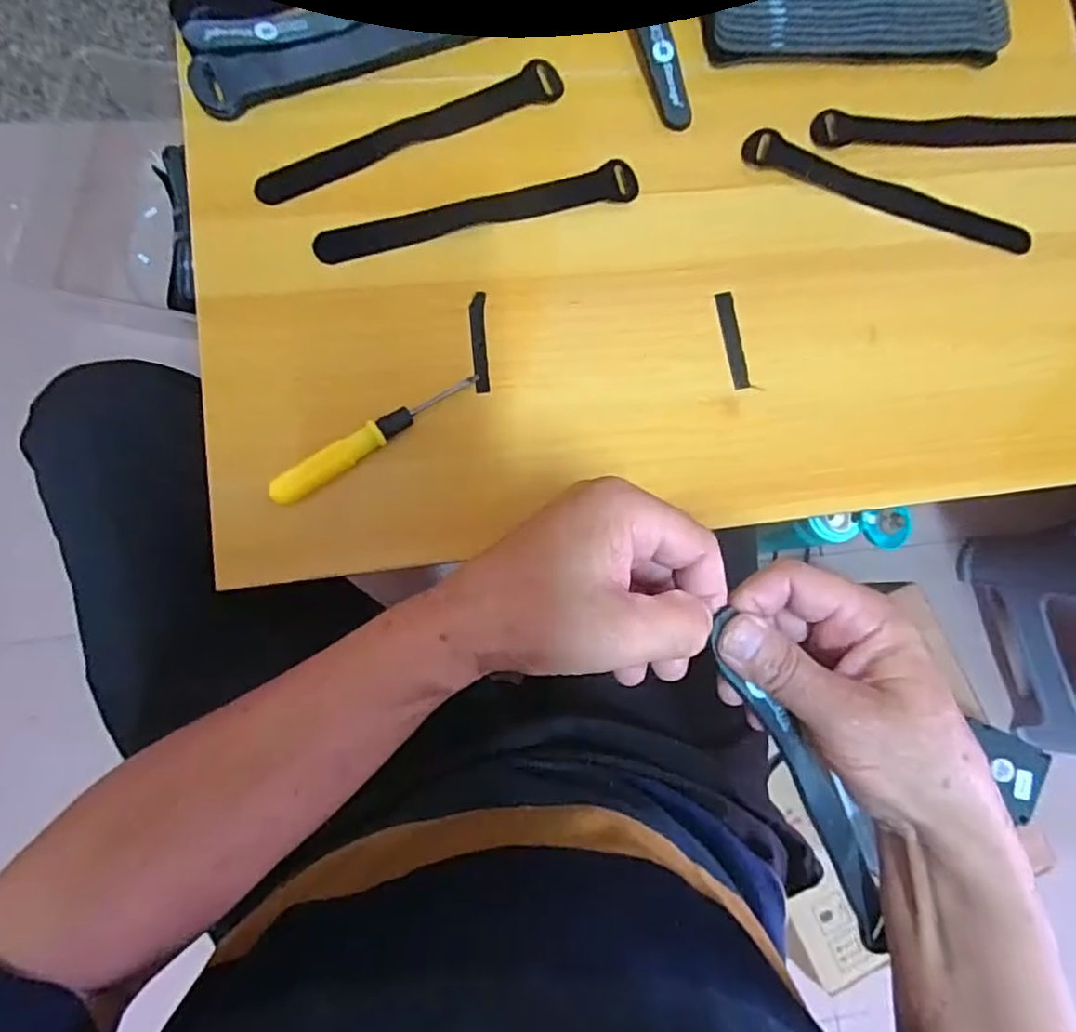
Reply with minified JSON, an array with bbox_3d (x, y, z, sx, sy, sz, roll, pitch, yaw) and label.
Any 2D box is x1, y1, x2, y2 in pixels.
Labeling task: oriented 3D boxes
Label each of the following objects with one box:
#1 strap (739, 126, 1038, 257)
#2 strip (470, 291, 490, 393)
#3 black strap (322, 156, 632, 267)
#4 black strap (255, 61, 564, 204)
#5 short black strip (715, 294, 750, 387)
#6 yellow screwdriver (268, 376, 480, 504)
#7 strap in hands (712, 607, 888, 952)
[{"bbox_3d":[0.226,-0.208,0.412,0.195,0.005,0.022,19,84,-4],"label":"strap"},{"bbox_3d":[-0.034,-0.103,0.376,0.010,0.004,0.061,-2,86,-6],"label":"strip"},{"bbox_3d":[-0.035,-0.184,0.387,0.197,0.006,0.023,-14,87,-6],"label":"black strap"},{"bbox_3d":[-0.076,-0.233,0.389,0.196,0.011,0.021,-25,89,-7],"label":"black strap"},{"bbox_3d":[0.121,-0.108,0.394,0.011,0.004,0.061,-9,87,-6],"label":"short black strip"},{"bbox_3d":[-0.089,-0.045,0.353,0.127,0.015,0.015,-34,90,-7],"label":"yellow screwdriver"},{"bbox_3d":[0.123,0.123,0.288,0.021,0.014,0.186,-32,103,-7],"label":"strap in hands"}]

